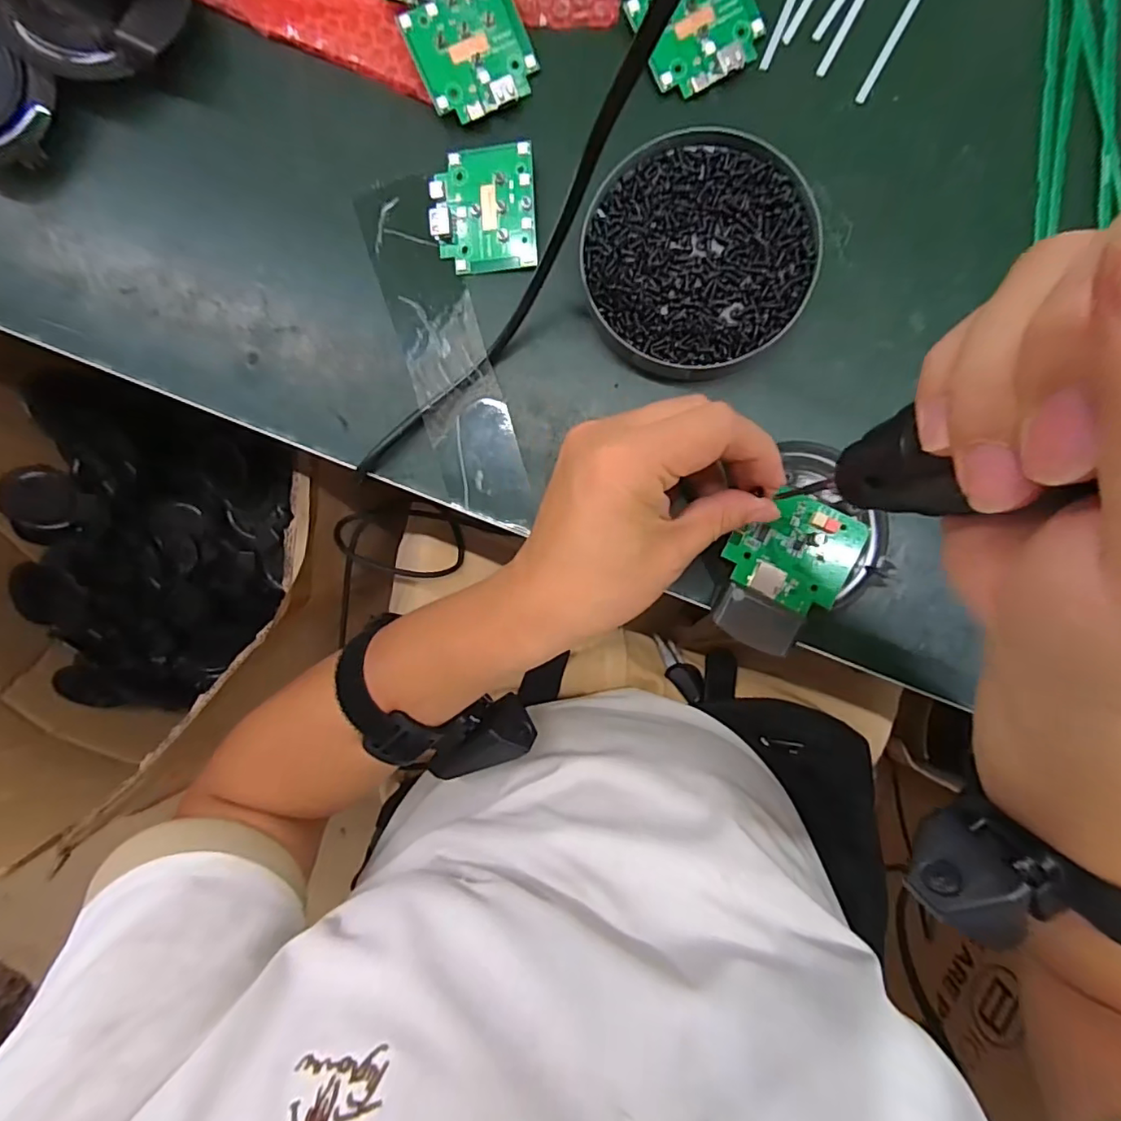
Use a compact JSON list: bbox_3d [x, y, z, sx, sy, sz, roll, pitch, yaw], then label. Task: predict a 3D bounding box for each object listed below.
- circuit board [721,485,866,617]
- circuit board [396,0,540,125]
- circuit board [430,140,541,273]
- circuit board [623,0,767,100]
[{"bbox_3d":[0.116,-0.005,0.273,0.056,0.007,0.054,27,97,-2],"label":"circuit board"},{"bbox_3d":[-0.045,-0.260,0.282,0.058,0.013,0.054,-23,96,4],"label":"circuit board"},{"bbox_3d":[-0.040,-0.184,0.290,0.054,0.013,0.057,-2,91,4],"label":"circuit board"},{"bbox_3d":[0.071,-0.271,0.281,0.060,0.007,0.054,-25,89,4],"label":"circuit board"}]

